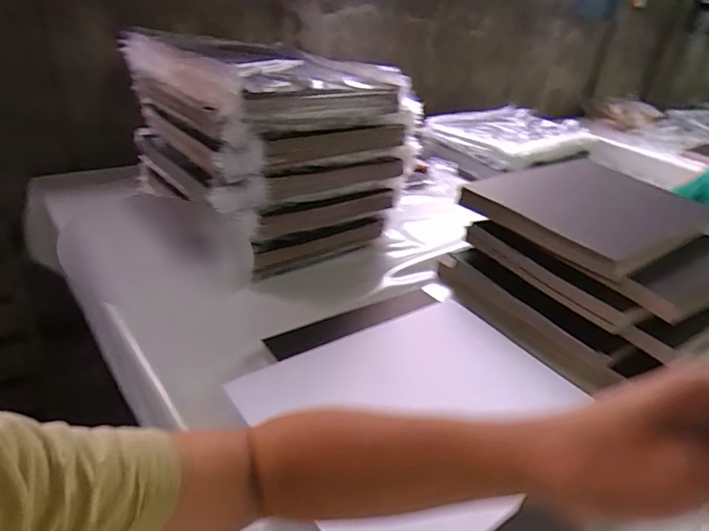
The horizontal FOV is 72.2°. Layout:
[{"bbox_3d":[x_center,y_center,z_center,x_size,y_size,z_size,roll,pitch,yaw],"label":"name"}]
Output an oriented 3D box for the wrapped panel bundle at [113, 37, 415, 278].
[{"bbox_3d":[-0.202,-0.288,1.161,0.508,0.393,0.481,-20,39,-38],"label":"wrapped panel bundle"}]

